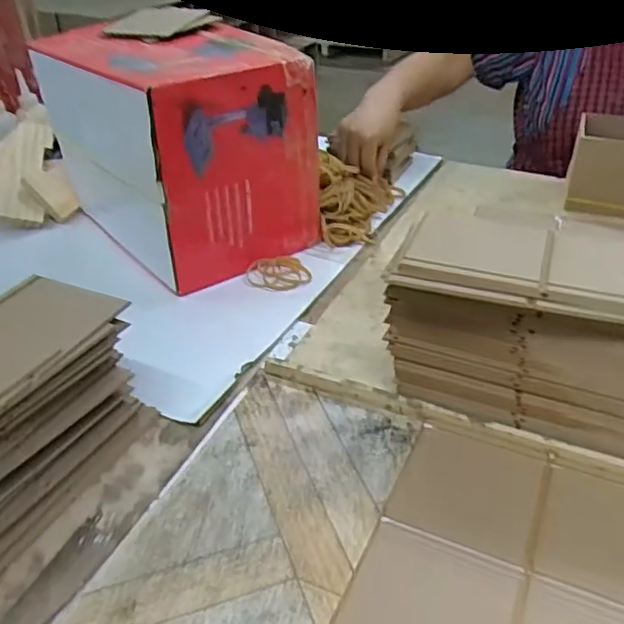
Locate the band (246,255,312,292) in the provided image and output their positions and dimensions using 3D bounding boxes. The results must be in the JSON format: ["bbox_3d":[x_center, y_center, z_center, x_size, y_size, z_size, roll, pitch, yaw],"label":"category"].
[{"bbox_3d":[-0.042,-0.049,0.797,0.071,0.013,0.064,-21,38,-27],"label":"band"}]

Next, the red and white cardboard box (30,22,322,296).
[{"bbox_3d":[-0.182,-0.220,0.840,0.211,0.258,0.338,-27,41,-33],"label":"red and white cardboard box"}]

